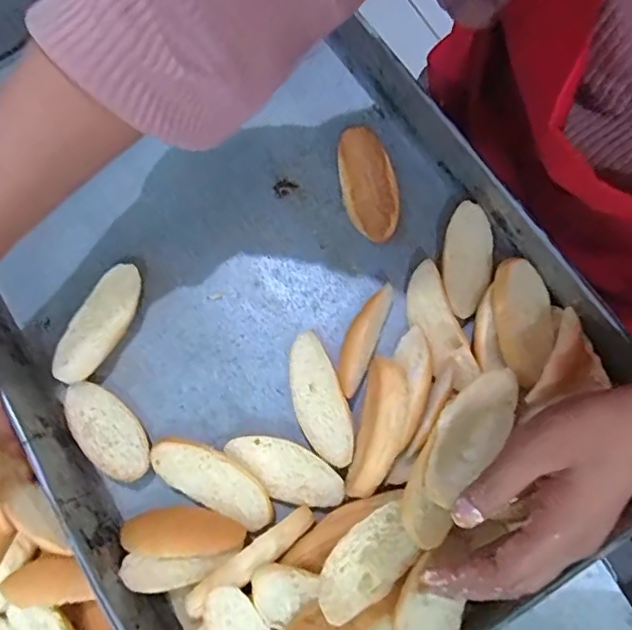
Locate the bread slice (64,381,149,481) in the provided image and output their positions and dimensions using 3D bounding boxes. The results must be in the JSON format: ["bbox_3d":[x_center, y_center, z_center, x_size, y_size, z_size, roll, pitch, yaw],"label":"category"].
[{"bbox_3d":[-0.154,0.085,0.412,0.043,0.016,0.083,-40,78,-6],"label":"bread slice"}]

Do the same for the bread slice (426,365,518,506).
[{"bbox_3d":[0.099,0.075,0.359,0.040,0.008,0.097,35,70,11],"label":"bread slice"}]

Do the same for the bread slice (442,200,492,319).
[{"bbox_3d":[0.114,-0.044,0.417,0.037,0.008,0.084,9,75,4],"label":"bread slice"}]

